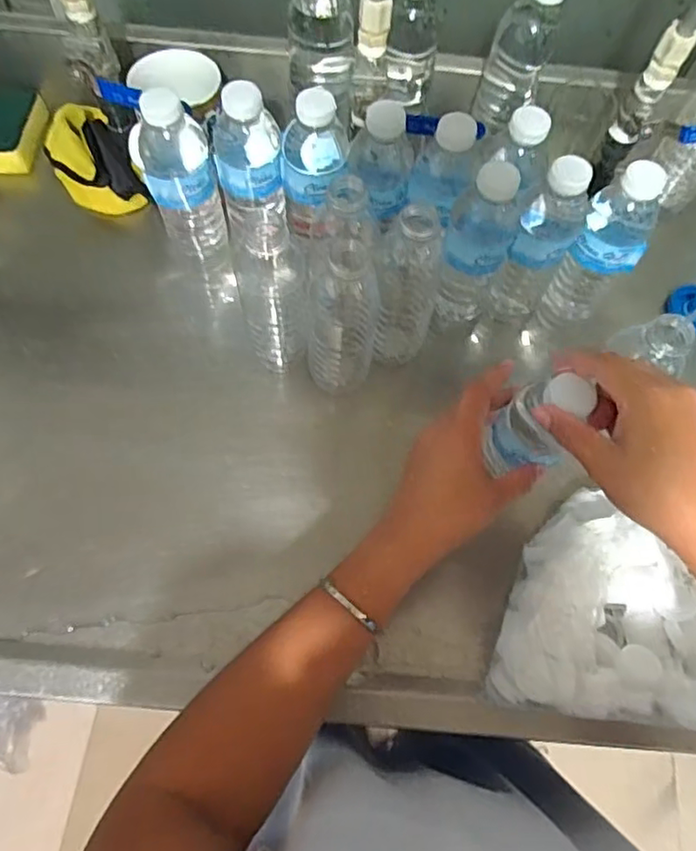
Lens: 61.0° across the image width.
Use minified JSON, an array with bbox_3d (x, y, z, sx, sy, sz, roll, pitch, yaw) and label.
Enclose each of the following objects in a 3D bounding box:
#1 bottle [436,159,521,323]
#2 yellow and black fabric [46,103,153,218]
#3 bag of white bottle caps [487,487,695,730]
[{"bbox_3d":[0.109,-0.145,0.524,0.053,0.179,0.054,21,67,6],"label":"bottle"},{"bbox_3d":[-0.272,-0.278,0.632,0.072,0.069,0.108,-35,72,-17],"label":"yellow and black fabric"},{"bbox_3d":[0.202,0.134,0.459,0.162,0.064,0.172,9,66,1],"label":"bag of white bottle caps"}]

